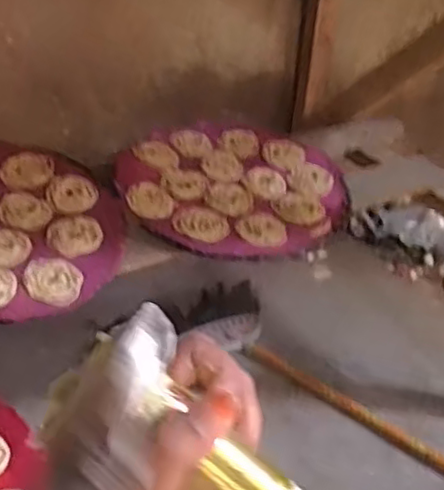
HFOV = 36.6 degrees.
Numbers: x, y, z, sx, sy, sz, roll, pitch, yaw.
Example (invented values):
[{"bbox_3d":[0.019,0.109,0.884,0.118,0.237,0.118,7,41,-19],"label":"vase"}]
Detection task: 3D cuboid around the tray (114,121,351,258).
[{"bbox_3d":[0.020,-0.099,1.048,0.335,0.054,0.347,3,31,-2],"label":"tray"}]

